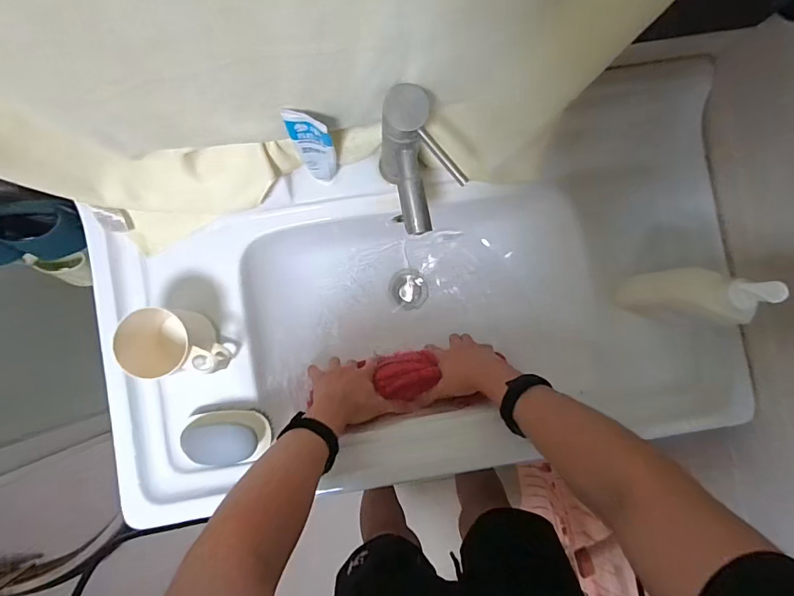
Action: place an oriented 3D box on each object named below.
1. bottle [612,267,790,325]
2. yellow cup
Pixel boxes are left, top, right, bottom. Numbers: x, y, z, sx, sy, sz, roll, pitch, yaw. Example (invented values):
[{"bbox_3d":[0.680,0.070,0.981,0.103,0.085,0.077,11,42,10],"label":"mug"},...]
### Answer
[{"bbox_3d":[0.331,-0.002,0.492,0.045,0.193,0.060,8,87,-2],"label":"bottle"},{"bbox_3d":[-0.263,0.052,0.541,0.096,0.111,0.076,-4,88,-3],"label":"yellow cup"}]

